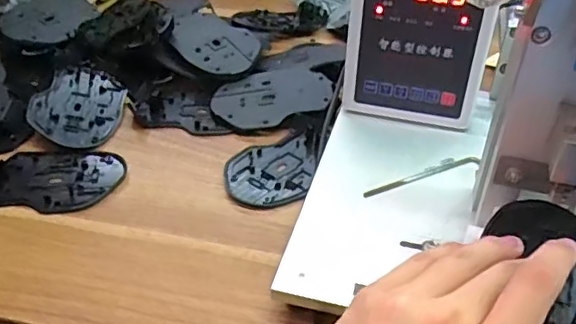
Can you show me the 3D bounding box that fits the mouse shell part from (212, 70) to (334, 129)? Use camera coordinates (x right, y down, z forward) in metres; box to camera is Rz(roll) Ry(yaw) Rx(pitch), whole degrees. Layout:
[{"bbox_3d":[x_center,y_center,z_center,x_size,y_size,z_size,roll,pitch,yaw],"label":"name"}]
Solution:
[{"bbox_3d":[-0.014,-0.060,0.549,0.105,0.017,0.068,-14,41,-19],"label":"mouse shell part"}]

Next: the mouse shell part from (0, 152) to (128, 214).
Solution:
[{"bbox_3d":[-0.191,0.013,0.466,0.115,0.014,0.071,-1,39,-3],"label":"mouse shell part"}]

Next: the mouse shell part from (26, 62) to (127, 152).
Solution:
[{"bbox_3d":[-0.187,-0.053,0.535,0.072,0.023,0.103,7,45,7],"label":"mouse shell part"}]

